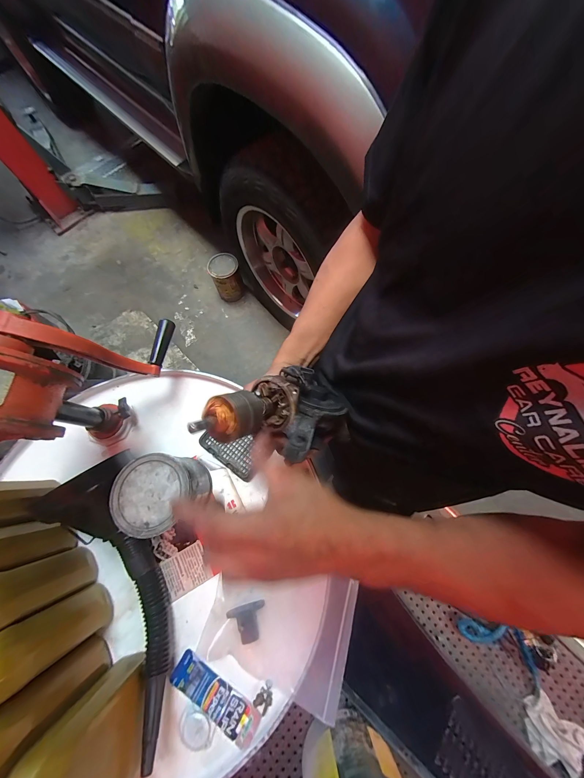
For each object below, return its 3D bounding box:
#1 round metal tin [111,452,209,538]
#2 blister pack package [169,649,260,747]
[{"bbox_3d":[-0.186,0.150,0.383,0.107,0.086,0.099,-1,72,2],"label":"round metal tin"},{"bbox_3d":[-0.104,0.413,0.349,0.128,0.009,0.048,27,75,10],"label":"blister pack package"}]

